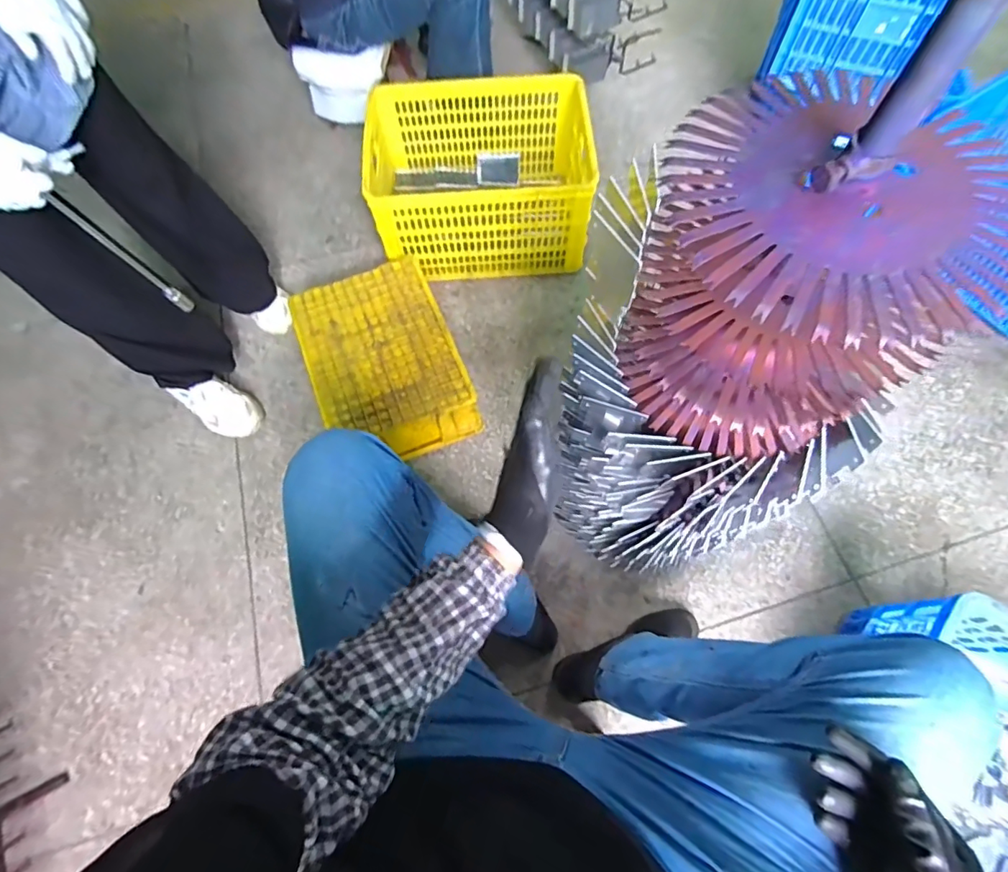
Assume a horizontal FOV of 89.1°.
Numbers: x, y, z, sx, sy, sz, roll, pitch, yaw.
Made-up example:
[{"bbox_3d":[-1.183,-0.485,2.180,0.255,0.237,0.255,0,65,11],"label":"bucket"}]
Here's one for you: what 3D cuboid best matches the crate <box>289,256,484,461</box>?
[{"bbox_3d":[-0.247,-0.149,1.076,0.286,0.138,0.380,-22,70,-6],"label":"crate"}]

